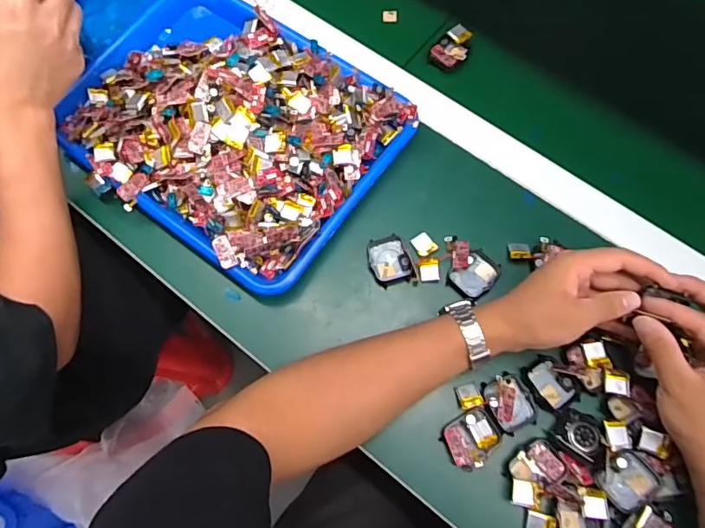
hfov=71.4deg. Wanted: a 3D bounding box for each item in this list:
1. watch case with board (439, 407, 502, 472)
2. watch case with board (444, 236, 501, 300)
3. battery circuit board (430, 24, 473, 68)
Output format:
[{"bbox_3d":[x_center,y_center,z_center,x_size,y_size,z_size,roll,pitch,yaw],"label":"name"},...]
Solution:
[{"bbox_3d":[0.104,0.150,0.422,0.048,0.011,0.041,-33,74,-9],"label":"watch case with board"},{"bbox_3d":[0.107,0.003,0.469,0.060,0.009,0.047,40,77,13],"label":"watch case with board"},{"bbox_3d":[0.114,-0.245,0.551,0.036,0.009,0.052,38,77,13],"label":"battery circuit board"}]

